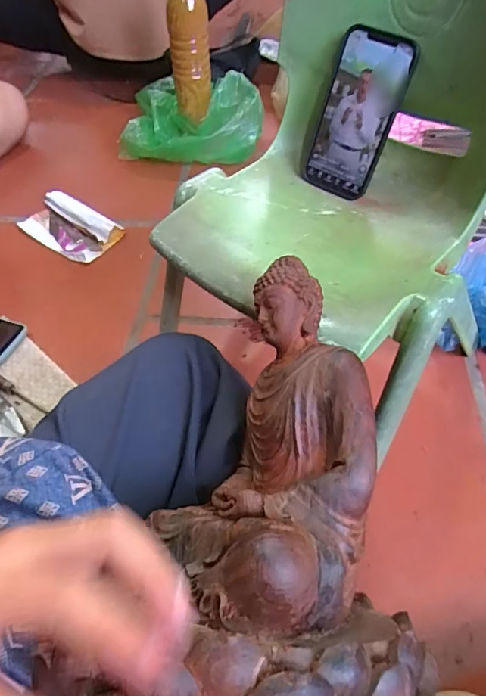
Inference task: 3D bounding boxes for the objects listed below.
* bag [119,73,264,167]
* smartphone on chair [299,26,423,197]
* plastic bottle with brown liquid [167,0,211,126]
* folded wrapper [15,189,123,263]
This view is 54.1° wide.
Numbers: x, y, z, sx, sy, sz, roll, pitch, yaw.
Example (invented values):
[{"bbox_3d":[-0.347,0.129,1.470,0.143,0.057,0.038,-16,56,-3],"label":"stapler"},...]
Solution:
[{"bbox_3d":[-0.116,-0.509,1.058,0.298,0.135,0.272,-3,51,0],"label":"bag"},{"bbox_3d":[0.120,-0.251,0.519,0.083,0.160,0.014,32,40,20],"label":"smartphone on chair"},{"bbox_3d":[-0.111,-0.621,0.992,0.082,0.263,0.085,-7,51,-3],"label":"plastic bottle with brown liquid"},{"bbox_3d":[-0.331,-0.230,0.913,0.207,0.030,0.107,31,59,25],"label":"folded wrapper"}]

